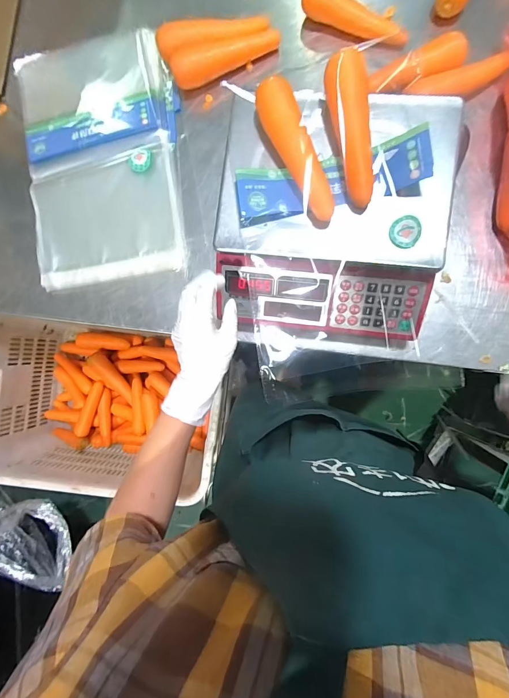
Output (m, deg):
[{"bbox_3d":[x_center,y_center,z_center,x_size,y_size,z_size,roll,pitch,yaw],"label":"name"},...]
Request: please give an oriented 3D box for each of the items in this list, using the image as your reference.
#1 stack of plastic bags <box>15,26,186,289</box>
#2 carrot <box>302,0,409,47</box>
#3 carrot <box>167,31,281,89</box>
[{"bbox_3d":[-0.271,-0.340,0.592,0.279,0.015,0.442,-10,87,6],"label":"stack of plastic bags"},{"bbox_3d":[0.155,-0.527,0.526,0.161,0.049,0.036,23,91,7],"label":"carrot"},{"bbox_3d":[-0.047,-0.484,0.552,0.184,0.040,0.045,-19,86,6],"label":"carrot"}]

